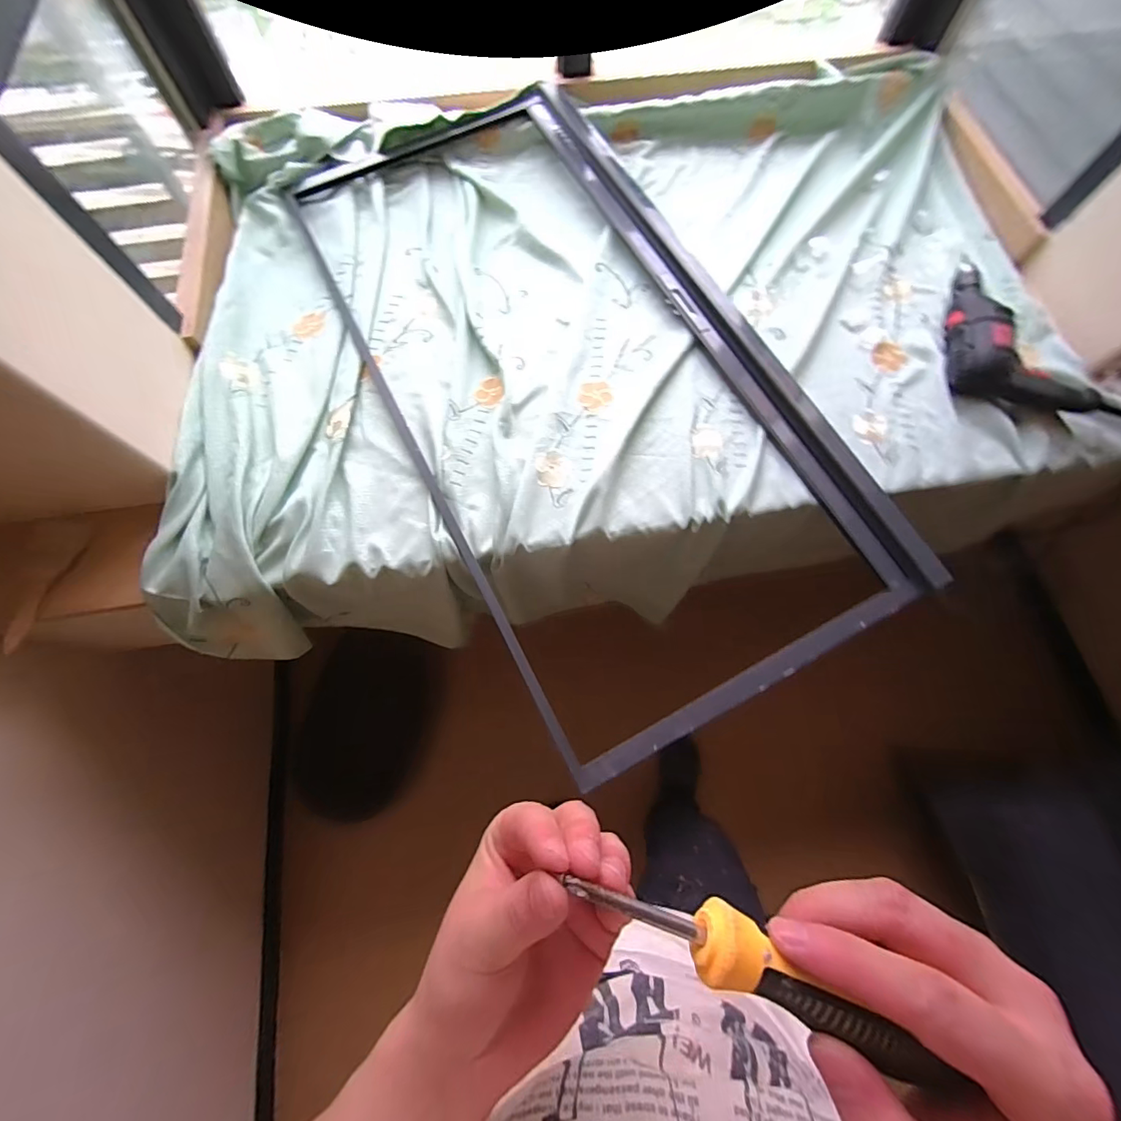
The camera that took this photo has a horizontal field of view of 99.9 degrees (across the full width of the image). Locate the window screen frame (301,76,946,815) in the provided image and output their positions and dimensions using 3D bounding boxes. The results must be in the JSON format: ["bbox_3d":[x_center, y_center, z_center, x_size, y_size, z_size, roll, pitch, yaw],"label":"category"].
[{"bbox_3d":[0.029,-0.350,0.779,0.617,0.035,1.198,-25,73,-9],"label":"window screen frame"}]

